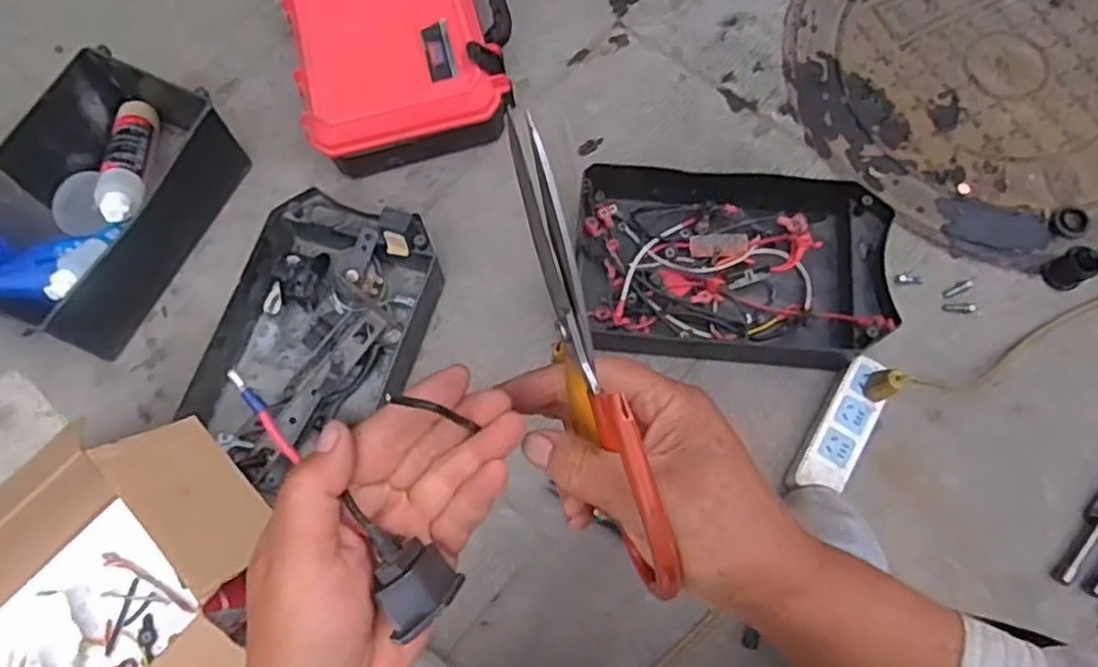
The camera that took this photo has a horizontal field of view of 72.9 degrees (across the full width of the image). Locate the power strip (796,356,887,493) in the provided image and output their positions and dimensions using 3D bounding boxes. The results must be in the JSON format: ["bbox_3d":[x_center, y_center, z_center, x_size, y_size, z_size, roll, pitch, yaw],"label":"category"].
[{"bbox_3d":[0.326,0.108,0.825,0.057,0.040,0.166,29,75,11],"label":"power strip"}]

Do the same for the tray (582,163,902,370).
[{"bbox_3d":[0.210,-0.081,0.895,0.353,0.082,0.241,2,72,2],"label":"tray"}]

